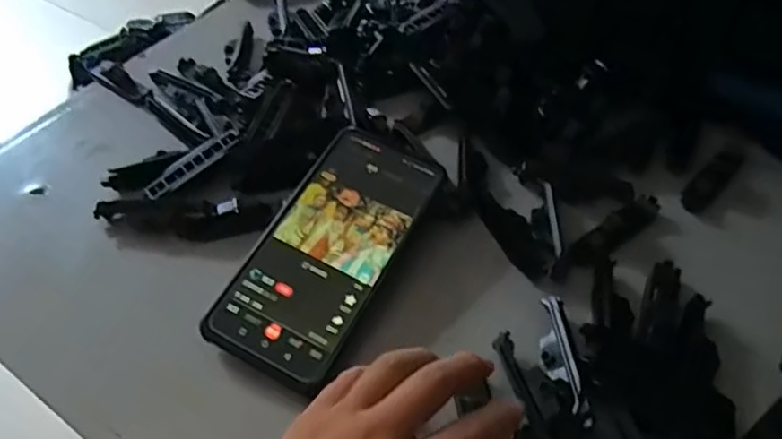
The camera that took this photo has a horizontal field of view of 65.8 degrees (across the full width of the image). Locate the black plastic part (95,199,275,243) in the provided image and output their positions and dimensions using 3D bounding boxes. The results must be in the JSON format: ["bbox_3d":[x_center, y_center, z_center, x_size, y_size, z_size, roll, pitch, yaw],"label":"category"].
[{"bbox_3d":[-0.138,-0.004,0.402,0.117,0.017,0.028,4,50,4],"label":"black plastic part"}]

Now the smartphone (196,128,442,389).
[{"bbox_3d":[-0.036,0.013,0.372,0.079,0.005,0.173,25,63,13],"label":"smartphone"}]

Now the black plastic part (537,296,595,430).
[{"bbox_3d":[0.092,0.074,0.330,0.019,0.015,0.077,0,49,0],"label":"black plastic part"}]

